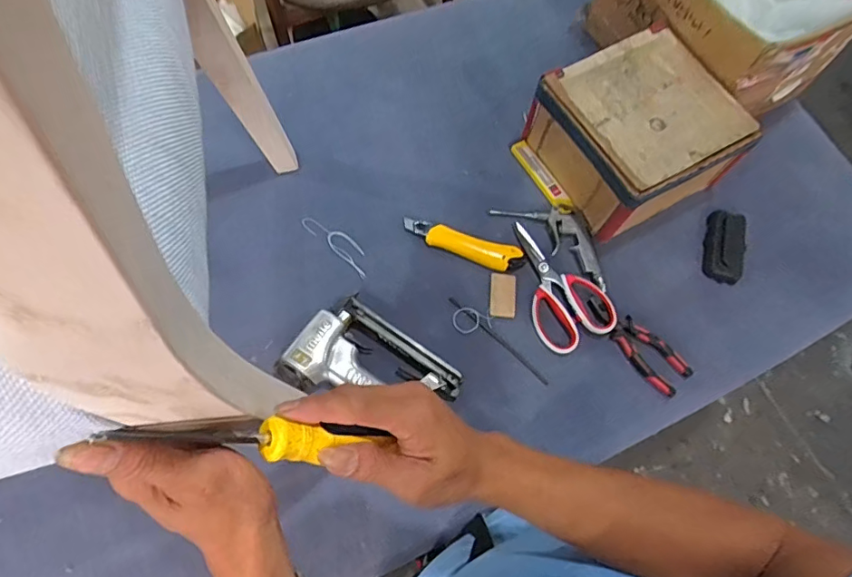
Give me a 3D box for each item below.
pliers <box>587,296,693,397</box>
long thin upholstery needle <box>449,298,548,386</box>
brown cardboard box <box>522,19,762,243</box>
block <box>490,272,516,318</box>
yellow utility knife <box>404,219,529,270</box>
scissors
[{"bbox_3d":[0.279,0.067,0.691,0.054,0.023,0.154,-37,72,-19],"label":"pliers"},{"bbox_3d":[0.095,0.067,0.688,0.165,0.008,0.009,41,69,15],"label":"long thin upholstery needle"},{"bbox_3d":[0.300,-0.219,0.753,0.234,0.130,0.219,-27,69,-15],"label":"brown cardboard box"},{"bbox_3d":[0.104,0.008,0.709,0.032,0.006,0.064,6,64,-1],"label":"block"},{"bbox_3d":[0.051,-0.063,0.728,0.173,0.021,0.033,20,65,6],"label":"yellow utility knife"},{"bbox_3d":[0.171,-0.011,0.716,0.101,0.013,0.189,-23,68,-14],"label":"scissors"}]

